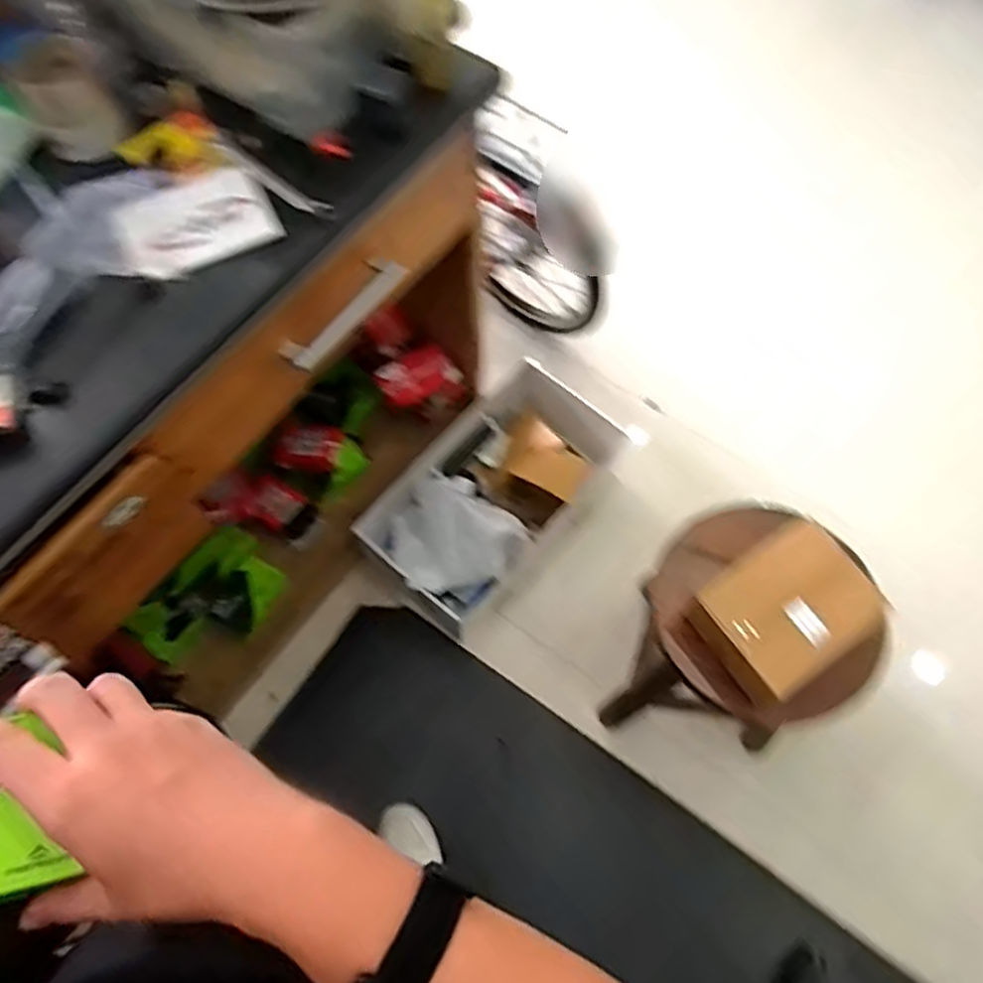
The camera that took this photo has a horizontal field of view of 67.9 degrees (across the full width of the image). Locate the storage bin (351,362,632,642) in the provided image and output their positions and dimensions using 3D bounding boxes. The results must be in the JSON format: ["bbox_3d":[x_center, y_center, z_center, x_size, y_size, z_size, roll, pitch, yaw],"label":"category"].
[{"bbox_3d":[0.005,-0.010,1.476,0.297,0.193,0.542,40,71,16],"label":"storage bin"}]

